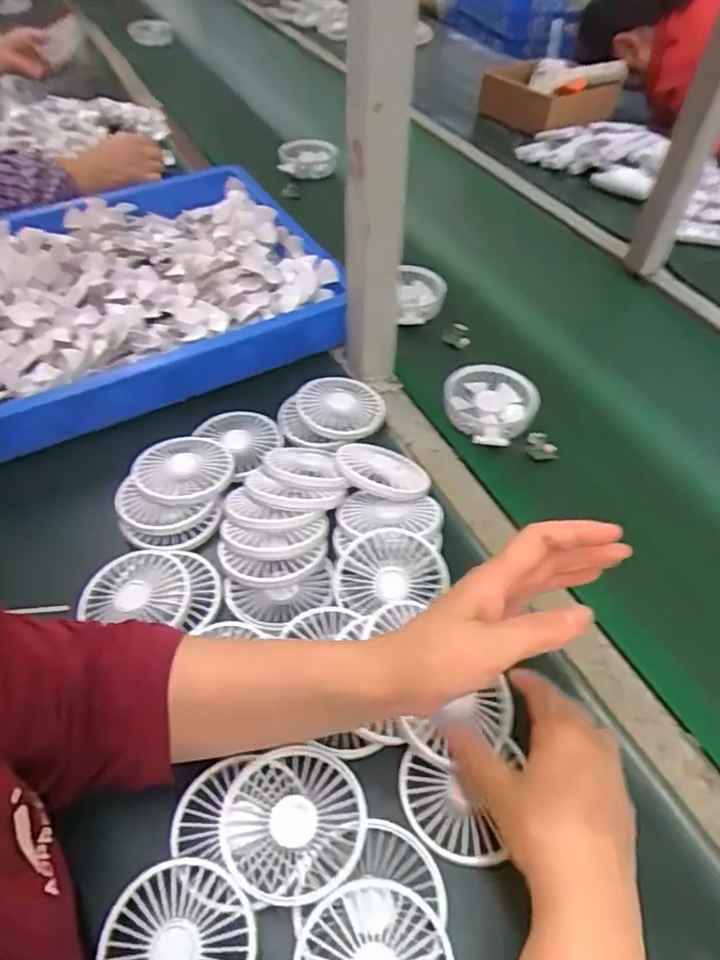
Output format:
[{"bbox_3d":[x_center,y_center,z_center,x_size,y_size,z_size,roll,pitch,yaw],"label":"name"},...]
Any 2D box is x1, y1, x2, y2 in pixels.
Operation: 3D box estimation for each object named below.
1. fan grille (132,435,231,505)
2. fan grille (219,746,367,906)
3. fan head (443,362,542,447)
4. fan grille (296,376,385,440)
[{"bbox_3d":[-0.162,-0.009,0.570,0.087,0.017,0.086,1,49,-1],"label":"fan grille"},{"bbox_3d":[-0.041,0.216,0.390,0.087,0.020,0.084,1,49,-1],"label":"fan grille"},{"bbox_3d":[0.129,-0.078,0.639,0.092,0.031,0.093,1,49,-1],"label":"fan head"},{"bbox_3d":[-0.017,-0.074,0.639,0.093,0.016,0.087,1,49,-1],"label":"fan grille"}]

